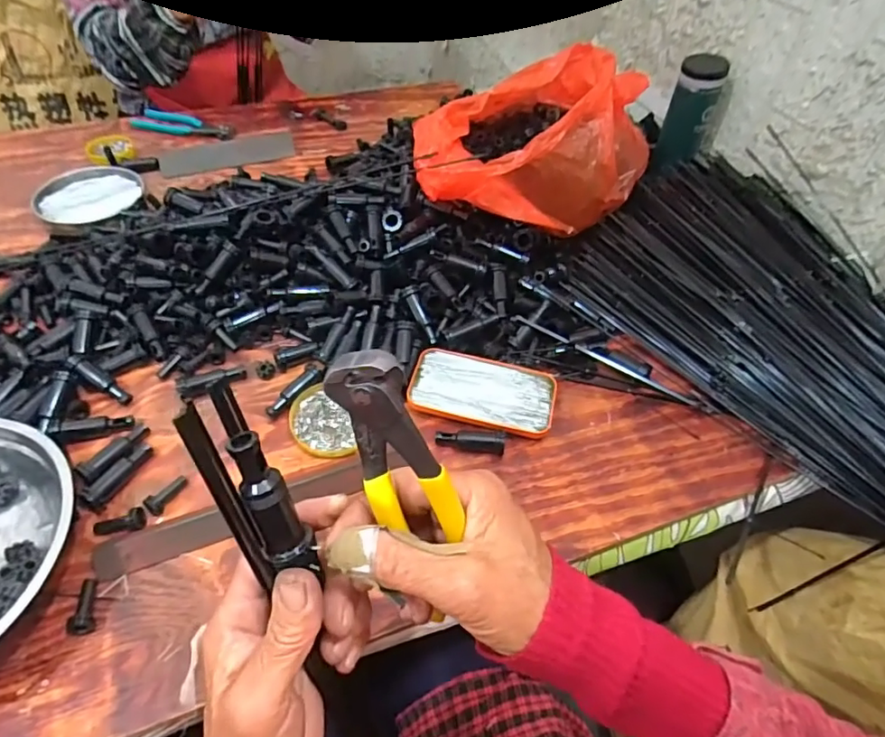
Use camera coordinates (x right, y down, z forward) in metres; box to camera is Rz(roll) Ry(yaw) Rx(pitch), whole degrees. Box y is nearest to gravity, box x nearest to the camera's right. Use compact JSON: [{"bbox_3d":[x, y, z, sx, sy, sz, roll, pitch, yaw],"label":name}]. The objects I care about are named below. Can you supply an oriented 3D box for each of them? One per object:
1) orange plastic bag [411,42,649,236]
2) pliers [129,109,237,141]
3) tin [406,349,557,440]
[{"bbox_3d":[0.107,-0.295,0.687,0.285,0.134,0.243,-5,50,-9],"label":"orange plastic bag"},{"bbox_3d":[-0.416,-0.397,0.883,0.164,0.009,0.060,9,50,4],"label":"pliers"},{"bbox_3d":[0.041,0.025,0.556,0.143,0.022,0.075,12,50,6],"label":"tin"}]

